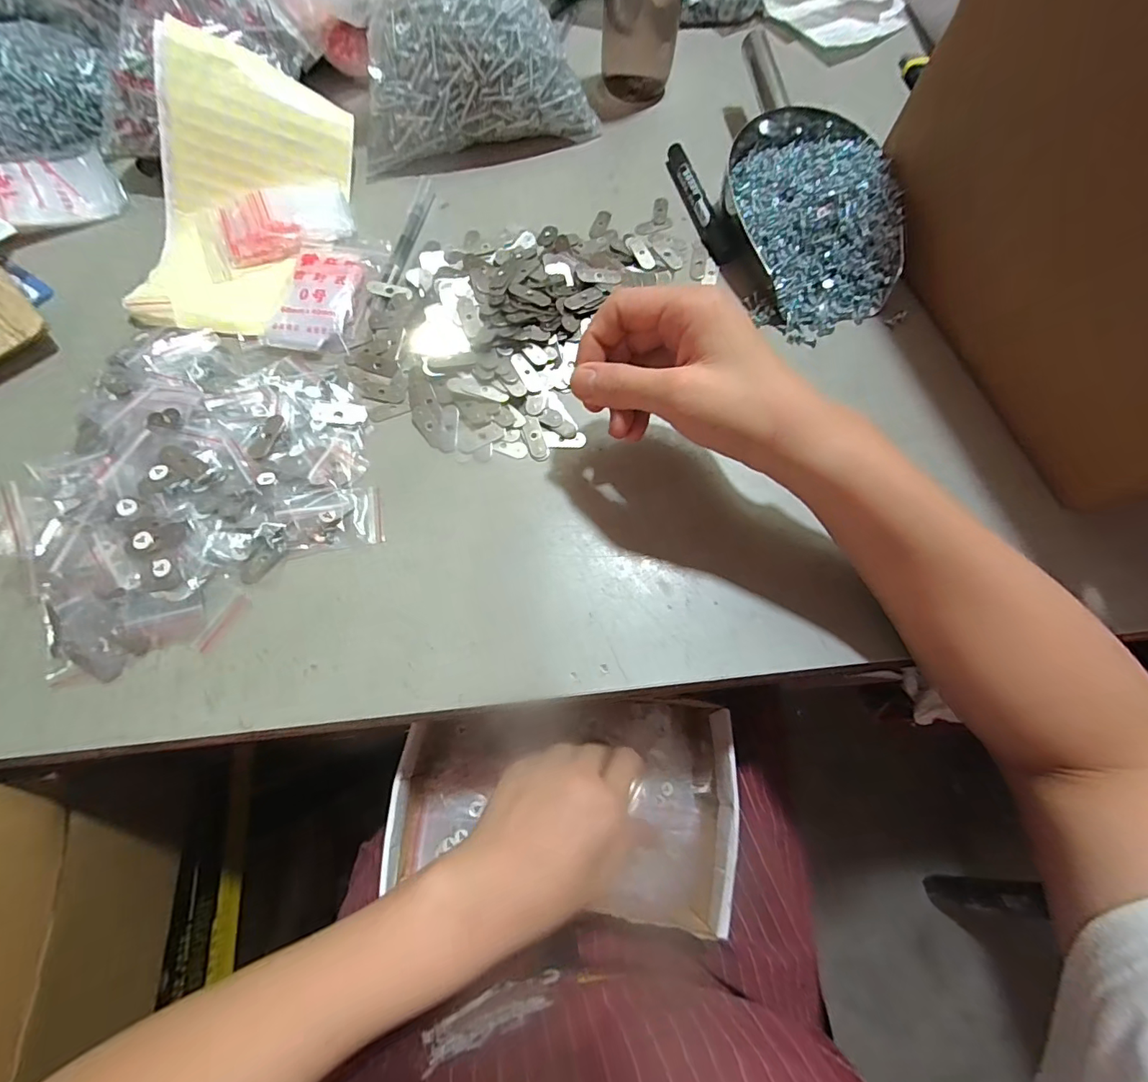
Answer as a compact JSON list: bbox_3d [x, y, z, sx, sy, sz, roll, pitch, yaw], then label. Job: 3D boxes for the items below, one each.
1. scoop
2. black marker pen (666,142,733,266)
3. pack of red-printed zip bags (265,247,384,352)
[{"bbox_3d":[0.179,-0.295,0.400,0.121,0.046,0.278,-6,69,-3],"label":"scoop"},{"bbox_3d":[0.103,-0.285,0.413,0.015,0.014,0.138,-12,70,-6],"label":"black marker pen"},{"bbox_3d":[-0.182,-0.183,0.362,0.059,0.014,0.098,6,69,1],"label":"pack of red-printed zip bags"}]

